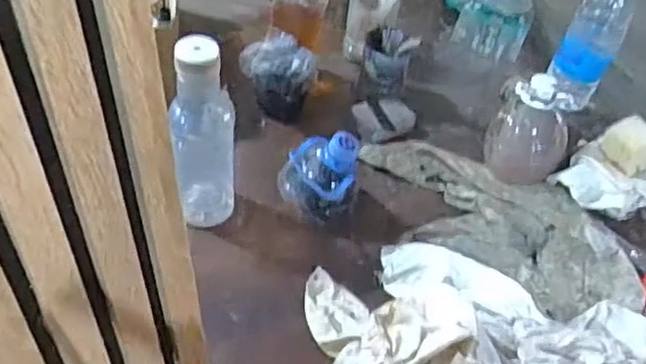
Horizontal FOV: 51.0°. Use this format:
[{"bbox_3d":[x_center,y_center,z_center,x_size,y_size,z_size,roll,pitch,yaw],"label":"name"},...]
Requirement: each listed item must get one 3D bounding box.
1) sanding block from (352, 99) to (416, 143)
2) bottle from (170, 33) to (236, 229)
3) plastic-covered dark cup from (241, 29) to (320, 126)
[{"bbox_3d":[0.076,-0.080,0.853,0.078,0.028,0.061,-20,51,-25],"label":"sanding block"},{"bbox_3d":[-0.120,-0.044,0.672,0.064,0.207,0.049,-2,46,-9],"label":"bottle"},{"bbox_3d":[-0.056,-0.126,0.844,0.084,0.089,0.086,4,45,-4],"label":"plastic-covered dark cup"}]

